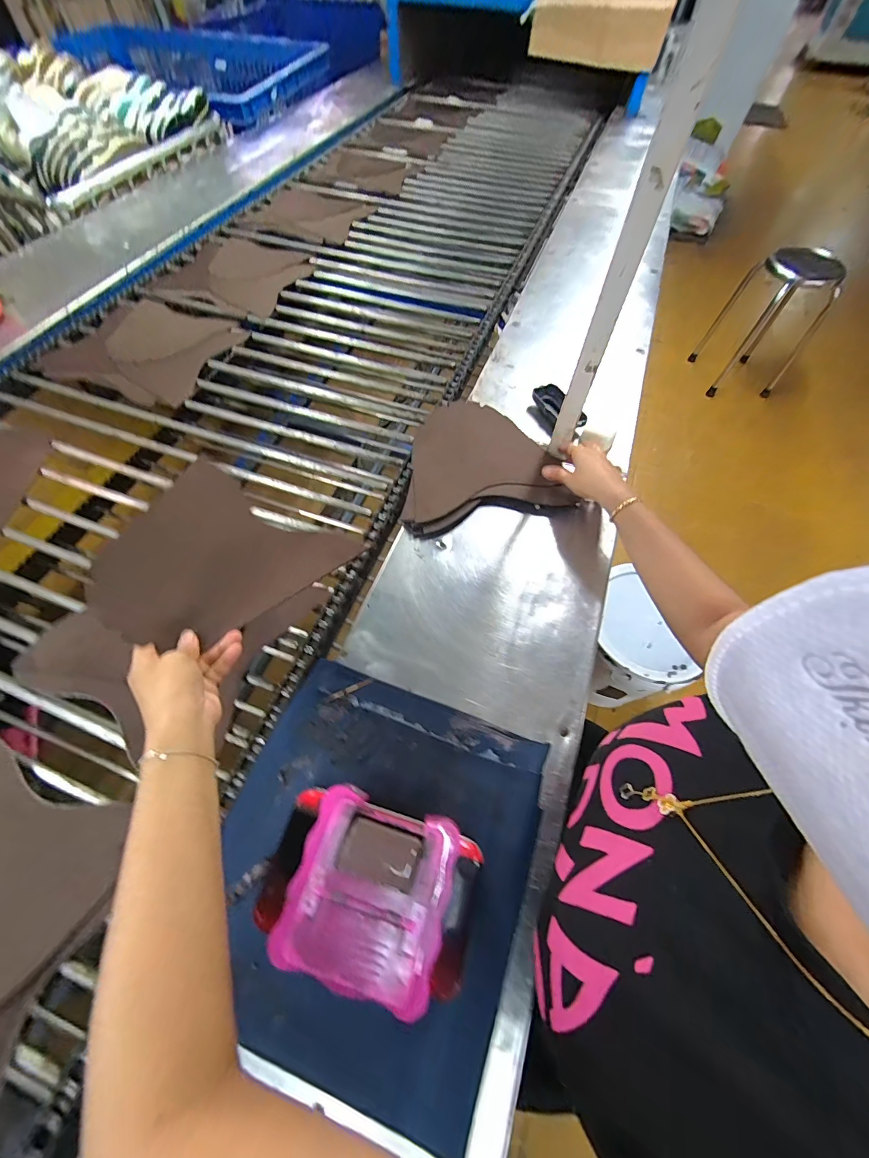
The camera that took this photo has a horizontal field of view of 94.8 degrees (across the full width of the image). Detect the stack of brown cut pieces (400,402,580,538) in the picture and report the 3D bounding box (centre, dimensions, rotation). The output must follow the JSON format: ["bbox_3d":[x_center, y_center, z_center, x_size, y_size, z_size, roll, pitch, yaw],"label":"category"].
[{"bbox_3d":[0.061,-0.192,0.640,0.248,0.021,0.249,-11,62,-7],"label":"stack of brown cut pieces"}]

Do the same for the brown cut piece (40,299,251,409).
[{"bbox_3d":[-0.590,-0.482,0.812,0.335,0.024,0.274,18,62,8],"label":"brown cut piece"}]

